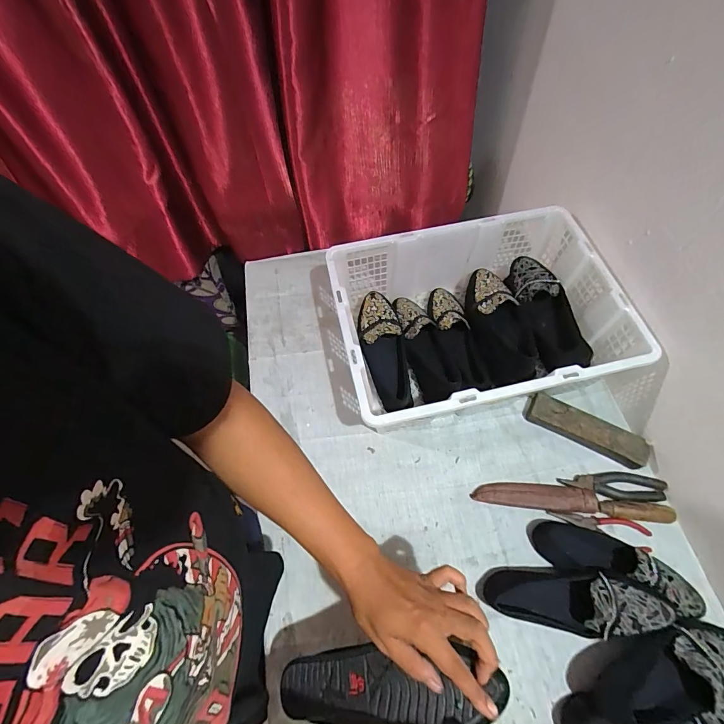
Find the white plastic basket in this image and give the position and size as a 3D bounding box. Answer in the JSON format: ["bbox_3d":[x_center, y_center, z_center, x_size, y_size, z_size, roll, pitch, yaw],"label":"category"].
[{"bbox_3d":[0.199,-0.068,0.707,0.471,0.171,0.345,-11,62,-6],"label":"white plastic basket"}]

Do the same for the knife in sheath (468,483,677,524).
[{"bbox_3d":[0.344,0.230,0.630,0.305,0.031,0.040,6,62,3],"label":"knife in sheath"}]

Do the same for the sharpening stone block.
[{"bbox_3d":[0.394,0.119,0.672,0.196,0.041,0.054,24,64,13],"label":"sharpening stone block"}]

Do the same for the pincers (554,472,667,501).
[{"bbox_3d":[0.423,0.209,0.639,0.166,0.017,0.045,4,62,3],"label":"pincers"}]

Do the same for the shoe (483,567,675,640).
[{"bbox_3d":[0.302,0.341,0.541,0.231,0.076,0.080,7,62,4],"label":"shoe"}]

